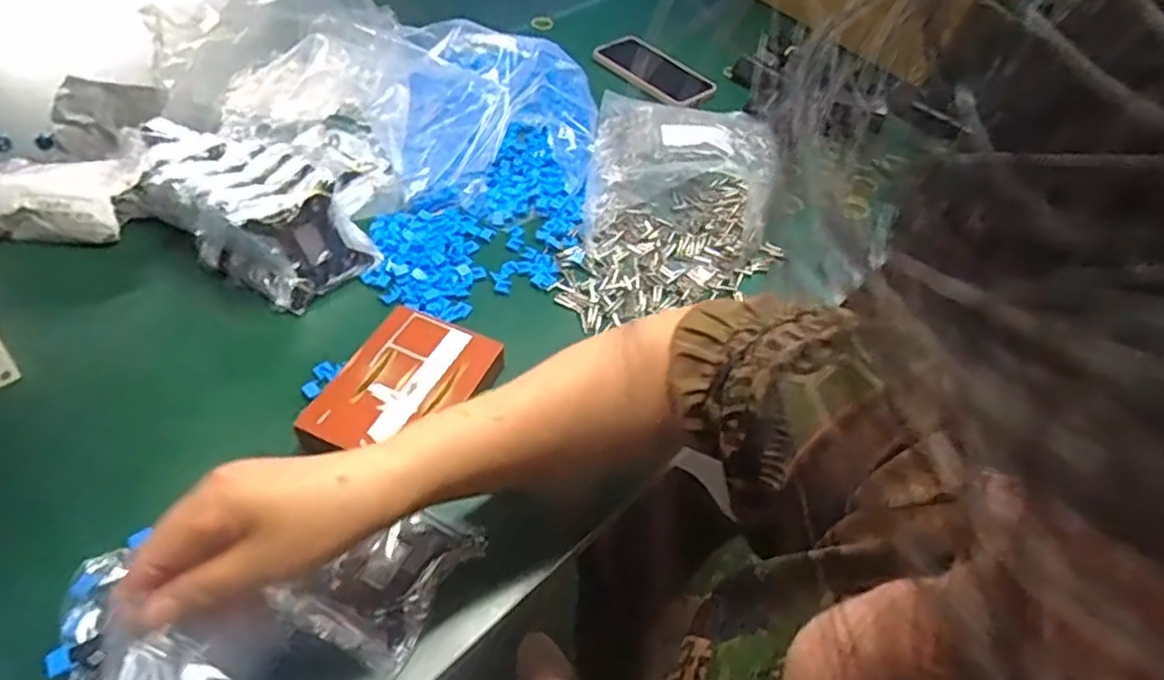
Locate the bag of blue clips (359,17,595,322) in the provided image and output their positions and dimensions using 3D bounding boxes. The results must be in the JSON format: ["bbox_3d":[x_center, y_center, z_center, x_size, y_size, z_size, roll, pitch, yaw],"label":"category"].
[{"bbox_3d":[-0.100,-0.205,0.730,0.225,0.068,0.416,3,48,-4],"label":"bag of blue clips"}]

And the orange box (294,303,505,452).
[{"bbox_3d":[-0.140,0.040,0.545,0.106,0.029,0.140,24,51,13],"label":"orange box"}]

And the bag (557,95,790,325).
[{"bbox_3d":[0.103,-0.161,0.721,0.206,0.064,0.393,10,48,3],"label":"bag"}]

